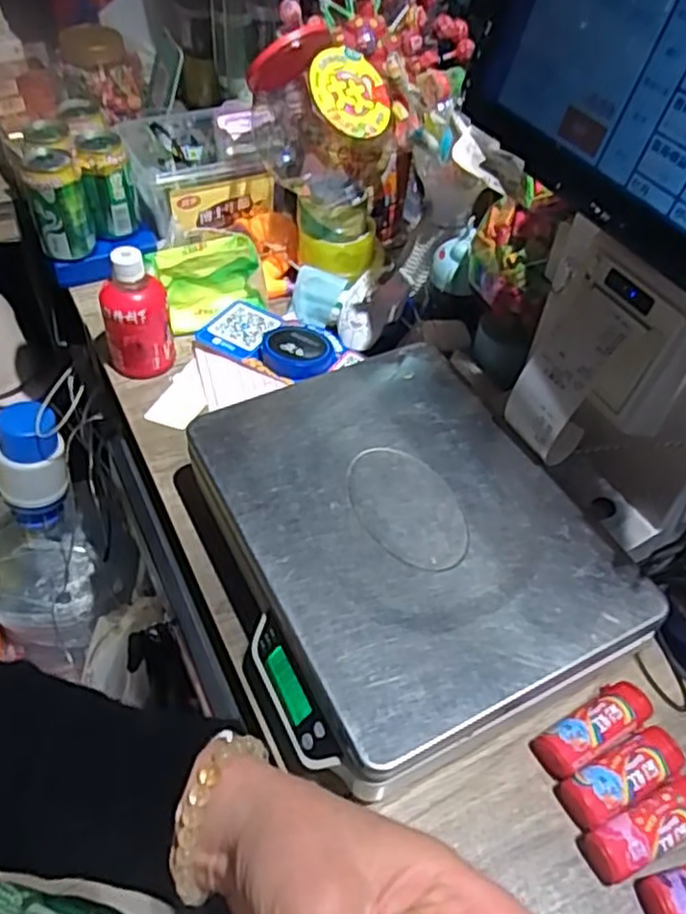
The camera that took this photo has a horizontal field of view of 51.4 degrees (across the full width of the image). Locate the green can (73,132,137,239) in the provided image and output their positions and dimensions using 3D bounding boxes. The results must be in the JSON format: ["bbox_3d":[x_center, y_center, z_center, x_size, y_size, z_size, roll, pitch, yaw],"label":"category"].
[{"bbox_3d":[-0.290,-0.338,0.886,0.058,0.100,0.070,-7,49,-11],"label":"green can"}]

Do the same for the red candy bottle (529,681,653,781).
[{"bbox_3d":[0.190,0.205,0.540,0.096,0.028,0.035,-23,54,-23],"label":"red candy bottle"}]

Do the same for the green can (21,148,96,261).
[{"bbox_3d":[-0.335,-0.297,0.846,0.064,0.110,0.063,-6,49,-10],"label":"green can"}]

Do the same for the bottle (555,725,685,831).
[{"bbox_3d":[0.204,0.233,0.518,0.097,0.027,0.035,-19,52,-20],"label":"bottle"}]

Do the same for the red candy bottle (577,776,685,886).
[{"bbox_3d":[0.215,0.258,0.496,0.102,0.030,0.033,-17,52,-19],"label":"red candy bottle"}]

